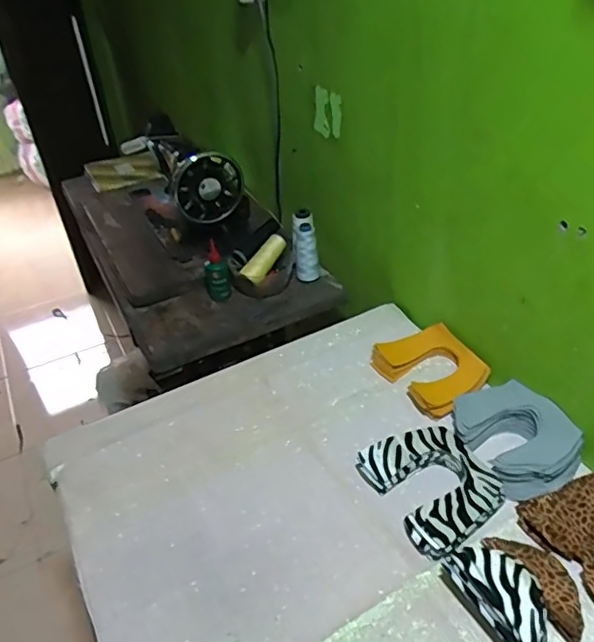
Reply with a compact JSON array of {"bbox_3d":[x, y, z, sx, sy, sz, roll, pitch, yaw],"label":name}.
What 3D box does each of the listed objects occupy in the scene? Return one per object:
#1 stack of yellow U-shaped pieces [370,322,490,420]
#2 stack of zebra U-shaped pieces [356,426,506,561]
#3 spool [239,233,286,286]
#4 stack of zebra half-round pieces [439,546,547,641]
[{"bbox_3d":[0.203,0.070,0.865,0.126,0.036,0.163,-22,41,-21],"label":"stack of yellow U-shaped pieces"},{"bbox_3d":[0.170,0.201,0.705,0.135,0.031,0.161,-22,41,-21],"label":"stack of zebra U-shaped pieces"},{"bbox_3d":[-0.060,-0.119,1.074,0.033,0.034,0.112,25,68,32],"label":"spool"},{"bbox_3d":[0.208,0.283,0.570,0.060,0.062,0.120,-20,41,-18],"label":"stack of zebra half-round pieces"}]

